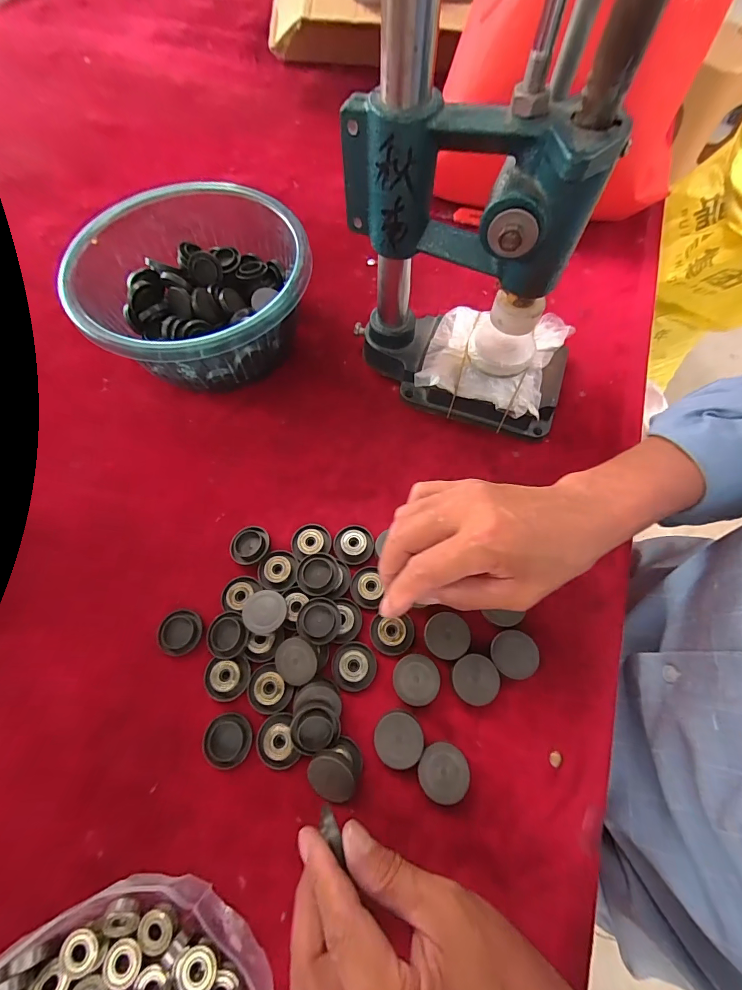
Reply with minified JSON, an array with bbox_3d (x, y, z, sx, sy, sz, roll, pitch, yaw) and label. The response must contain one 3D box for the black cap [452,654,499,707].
[{"bbox_3d":[0.074,0.133,0.281,0.032,0.016,0.032,0,67,0],"label":"black cap"}]

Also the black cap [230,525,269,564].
[{"bbox_3d":[-0.101,0.042,0.324,0.030,0.013,0.033,0,67,0],"label":"black cap"}]

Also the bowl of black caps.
[{"bbox_3d":[-0.159,-0.193,0.379,0.195,0.093,0.198,0,67,0],"label":"bowl of black caps"}]

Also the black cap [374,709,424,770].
[{"bbox_3d":[0.019,0.167,0.269,0.032,0.016,0.033,0,67,0],"label":"black cap"}]

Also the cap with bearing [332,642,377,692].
[{"bbox_3d":[-0.012,0.127,0.289,0.032,0.010,0.033,0,67,0],"label":"cap with bearing"}]

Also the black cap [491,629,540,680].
[{"bbox_3d":[0.105,0.117,0.286,0.033,0.010,0.031,0,67,0],"label":"black cap"}]

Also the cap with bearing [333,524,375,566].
[{"bbox_3d":[-0.015,0.041,0.325,0.033,0.012,0.033,0,67,0],"label":"cap with bearing"}]

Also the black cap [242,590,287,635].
[{"bbox_3d":[-0.080,0.089,0.296,0.032,0.014,0.031,0,67,0],"label":"black cap"}]

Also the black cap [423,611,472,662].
[{"bbox_3d":[0.057,0.105,0.292,0.033,0.011,0.032,0,67,0],"label":"black cap"}]

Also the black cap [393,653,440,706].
[{"bbox_3d":[0.032,0.133,0.282,0.032,0.017,0.032,0,67,0],"label":"black cap"}]

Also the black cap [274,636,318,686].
[{"bbox_3d":[-0.054,0.120,0.283,0.032,0.009,0.032,0,85,4],"label":"black cap"}]

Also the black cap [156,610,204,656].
[{"bbox_3d":[-0.147,0.105,0.300,0.029,0.012,0.033,-5,67,-2],"label":"black cap"}]

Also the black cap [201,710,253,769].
[{"bbox_3d":[-0.100,0.171,0.271,0.032,0.006,0.032,0,67,0],"label":"black cap"}]

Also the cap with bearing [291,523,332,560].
[{"bbox_3d":[-0.051,0.038,0.327,0.032,0.010,0.028,-11,68,-5],"label":"cap with bearing"}]

